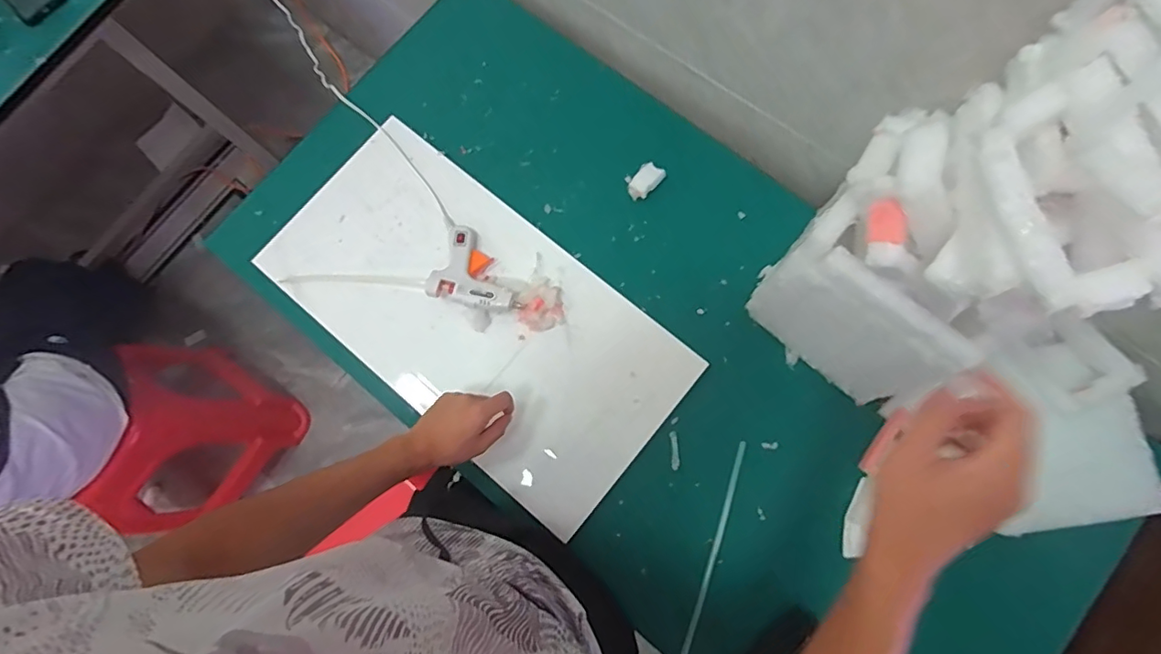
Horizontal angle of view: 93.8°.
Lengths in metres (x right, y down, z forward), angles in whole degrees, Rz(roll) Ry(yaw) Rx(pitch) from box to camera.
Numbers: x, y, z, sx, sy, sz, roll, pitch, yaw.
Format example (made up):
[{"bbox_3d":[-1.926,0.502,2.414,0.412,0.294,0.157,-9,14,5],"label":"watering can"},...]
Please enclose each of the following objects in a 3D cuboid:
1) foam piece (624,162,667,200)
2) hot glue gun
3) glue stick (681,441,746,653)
[{"bbox_3d":[0.092,-0.214,0.793,0.039,0.010,0.059,44,82,9],"label":"foam piece"},{"bbox_3d":[-0.135,-0.082,0.755,0.126,0.047,0.109,12,79,4],"label":"hot glue gun"},{"bbox_3d":[0.172,0.278,0.691,0.013,0.012,0.264,19,79,5],"label":"glue stick"}]

